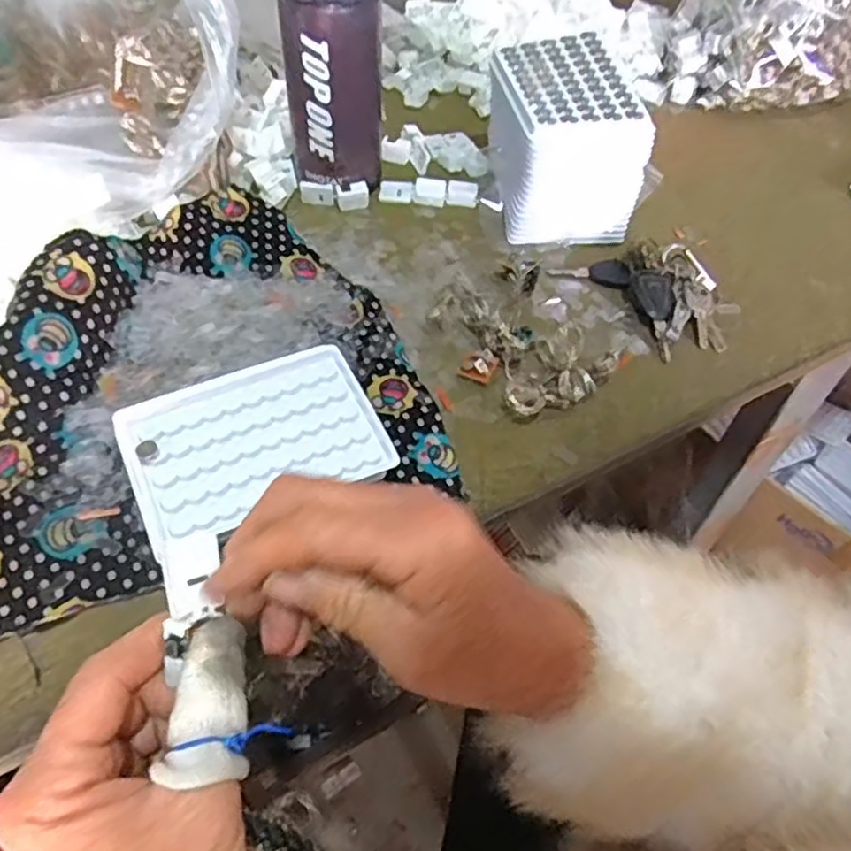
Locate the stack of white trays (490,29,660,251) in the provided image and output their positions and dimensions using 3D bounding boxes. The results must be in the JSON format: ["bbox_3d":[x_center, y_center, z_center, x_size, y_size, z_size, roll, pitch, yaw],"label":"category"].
[{"bbox_3d":[0.103,-0.218,0.547,0.100,0.102,0.140,-10,54,-11],"label":"stack of white trays"}]

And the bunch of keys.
[{"bbox_3d":[0.169,-0.102,0.510,0.082,0.029,0.116,-28,59,-22],"label":"bunch of keys"}]

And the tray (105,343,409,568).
[{"bbox_3d":[-0.095,0.006,0.386,0.133,0.007,0.097,-22,59,-18],"label":"tray"}]

